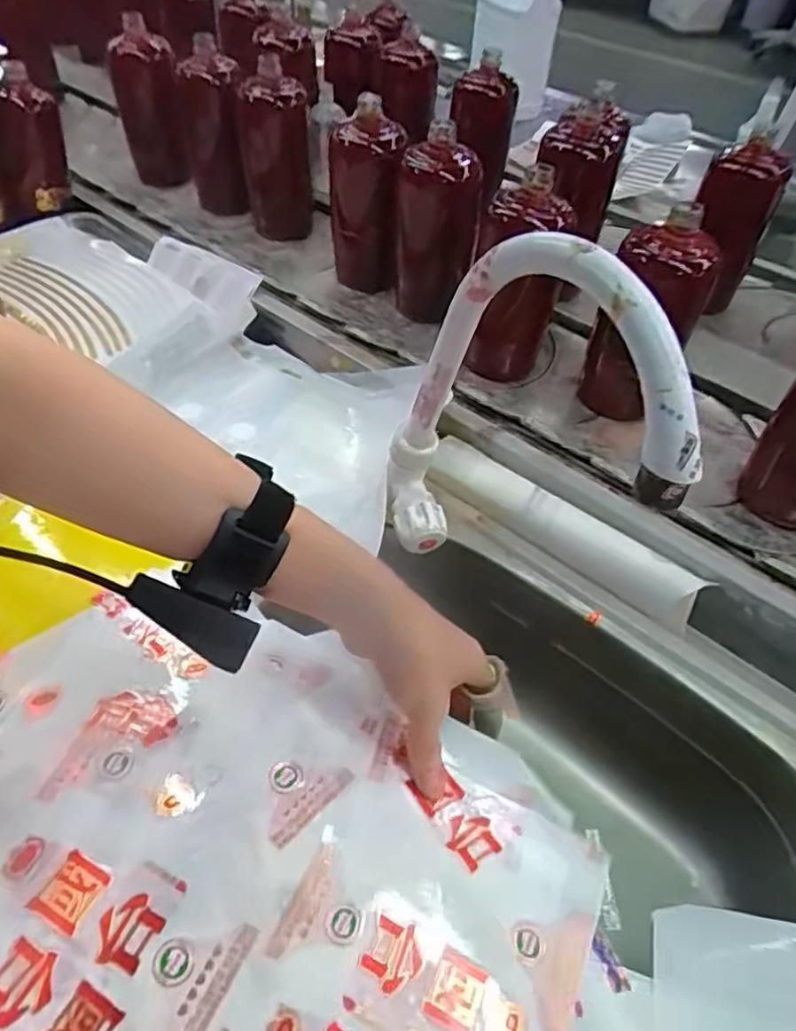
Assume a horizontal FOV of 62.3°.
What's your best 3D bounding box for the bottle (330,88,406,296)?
[{"bbox_3d":[-0.037,-0.340,0.721,0.068,0.181,0.069,-1,48,-6],"label":"bottle"}]

